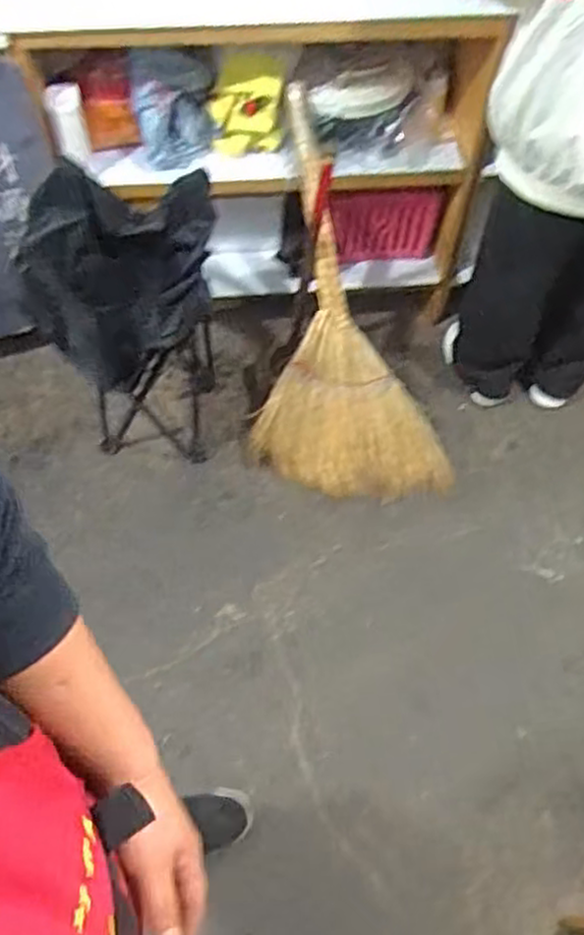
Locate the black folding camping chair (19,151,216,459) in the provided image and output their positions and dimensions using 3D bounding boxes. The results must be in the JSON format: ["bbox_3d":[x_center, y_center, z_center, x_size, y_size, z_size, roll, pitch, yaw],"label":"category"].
[{"bbox_3d":[-0.326,-0.282,1.558,0.355,0.562,0.319,-5,61,-4],"label":"black folding camping chair"}]

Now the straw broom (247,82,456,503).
[{"bbox_3d":[0.055,-0.310,1.593,0.399,0.868,0.160,-20,20,-13],"label":"straw broom"}]

